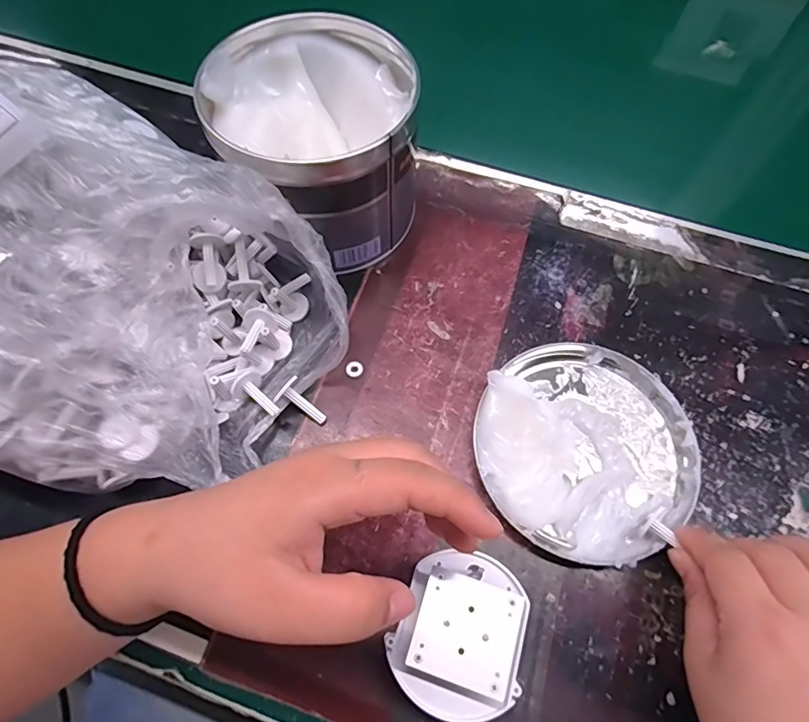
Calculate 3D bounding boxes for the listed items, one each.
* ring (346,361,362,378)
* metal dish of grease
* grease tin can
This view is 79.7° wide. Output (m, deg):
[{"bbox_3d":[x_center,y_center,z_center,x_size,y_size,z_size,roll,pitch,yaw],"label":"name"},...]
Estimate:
[{"bbox_3d":[-0.032,0.005,0.311,0.011,0.004,0.010,1,64,-3],"label":"ring"},{"bbox_3d":[0.107,0.047,0.283,0.124,0.030,0.128,1,66,-1],"label":"metal dish of grease"},{"bbox_3d":[-0.056,-0.136,0.320,0.121,0.101,0.120,1,66,-1],"label":"grease tin can"}]

